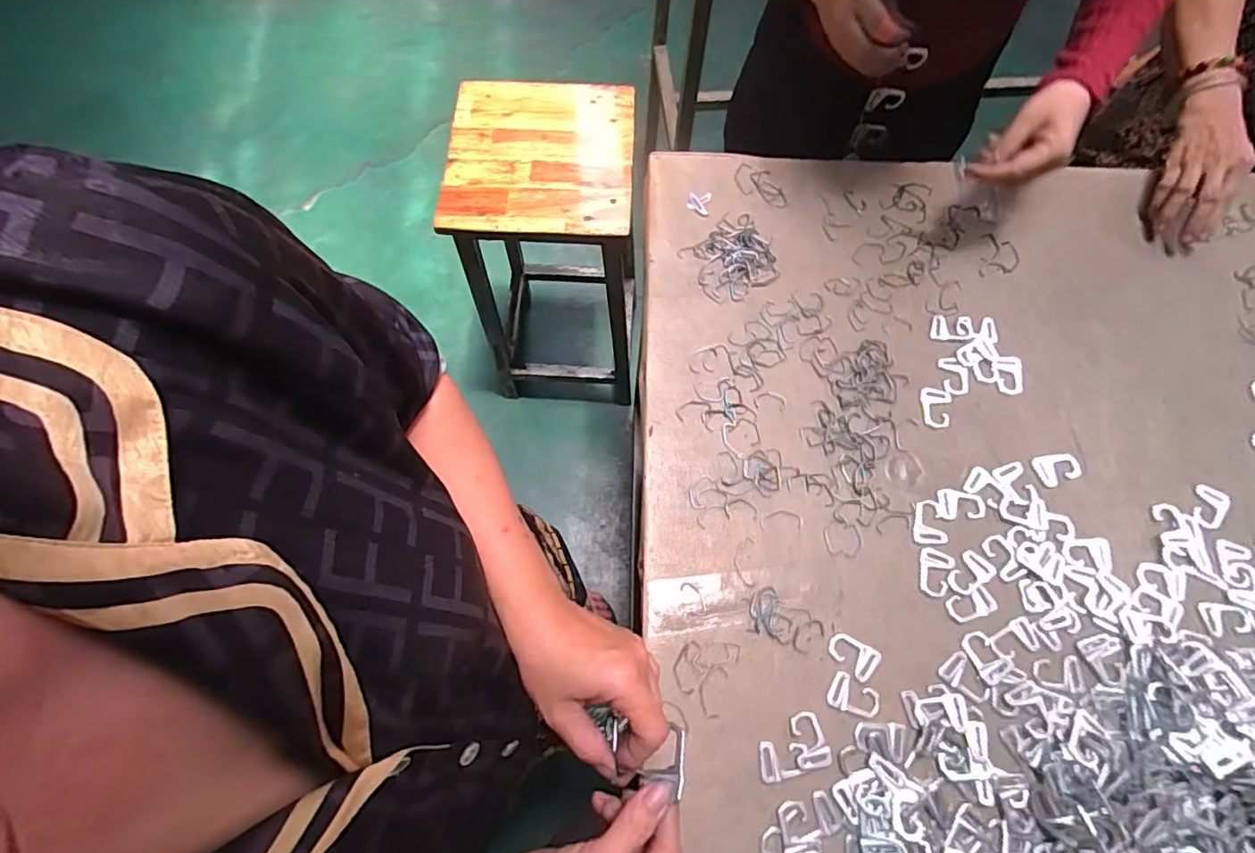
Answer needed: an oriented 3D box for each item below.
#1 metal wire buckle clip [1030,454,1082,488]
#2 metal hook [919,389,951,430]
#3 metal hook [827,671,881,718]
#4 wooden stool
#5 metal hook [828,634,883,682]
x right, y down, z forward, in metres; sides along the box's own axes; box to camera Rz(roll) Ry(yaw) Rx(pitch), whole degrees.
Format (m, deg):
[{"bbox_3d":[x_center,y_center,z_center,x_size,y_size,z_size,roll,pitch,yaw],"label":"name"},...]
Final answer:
[{"bbox_3d":[0.419,0.041,0.560,0.044,0.004,0.030,-10,70,-6],"label":"metal wire buckle clip"},{"bbox_3d":[0.312,-0.019,0.581,0.031,0.004,0.042,8,69,0],"label":"metal hook"},{"bbox_3d":[0.193,0.232,0.488,0.042,0.004,0.030,32,71,9],"label":"metal hook"},{"bbox_3d":[-0.138,-0.309,1.175,0.295,0.619,0.286,2,69,0],"label":"wooden stool"},{"bbox_3d":[0.198,0.199,0.502,0.042,0.004,0.030,40,73,12],"label":"metal hook"}]

